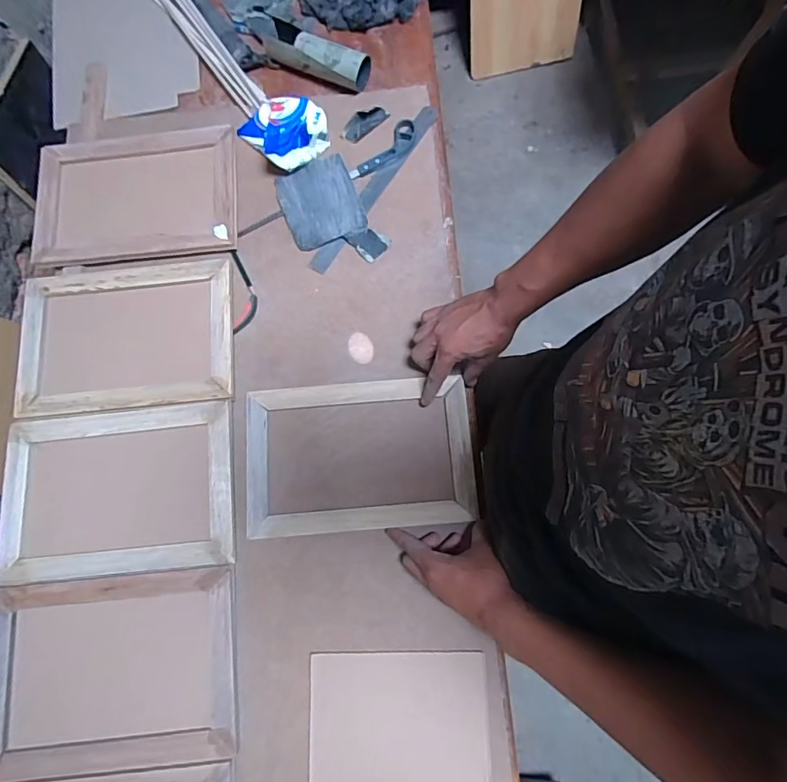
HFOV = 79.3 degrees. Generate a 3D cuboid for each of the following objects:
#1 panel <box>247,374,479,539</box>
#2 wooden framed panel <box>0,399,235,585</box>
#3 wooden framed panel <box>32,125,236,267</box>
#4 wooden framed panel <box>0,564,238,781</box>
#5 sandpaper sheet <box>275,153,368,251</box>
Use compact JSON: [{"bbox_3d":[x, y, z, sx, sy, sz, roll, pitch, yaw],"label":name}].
[{"bbox_3d":[-0.046,0.084,0.629,0.290,0.016,0.191,-4,77,0],"label":"panel"},{"bbox_3d":[-0.359,0.128,0.619,0.300,0.012,0.208,-5,77,0],"label":"wooden framed panel"},{"bbox_3d":[-0.393,-0.297,0.722,0.301,0.015,0.209,-6,77,-1],"label":"wooden framed panel"},{"bbox_3d":[-0.346,0.334,0.568,0.313,0.013,0.210,-6,77,-1],"label":"wooden framed panel"},{"bbox_3d":[-0.111,-0.286,0.714,0.112,0.010,0.139,-20,77,-4],"label":"sandpaper sheet"}]

